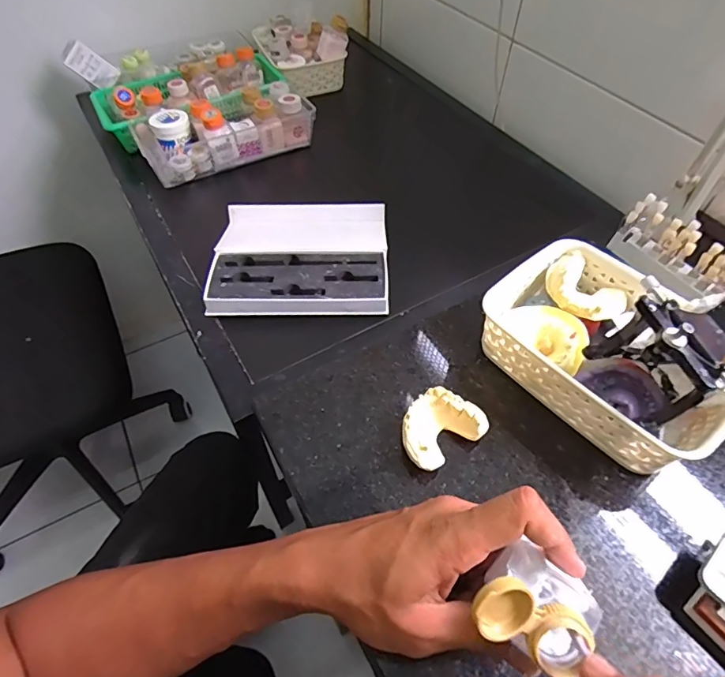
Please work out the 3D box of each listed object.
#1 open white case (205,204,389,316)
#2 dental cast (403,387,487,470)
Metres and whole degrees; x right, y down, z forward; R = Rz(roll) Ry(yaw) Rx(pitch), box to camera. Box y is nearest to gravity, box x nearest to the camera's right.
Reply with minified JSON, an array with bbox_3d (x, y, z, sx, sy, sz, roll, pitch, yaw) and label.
[{"bbox_3d":[-0.078,-0.106,0.603,0.214,0.030,0.182,-1,54,-2],"label":"open white case"},{"bbox_3d":[0.061,0.072,0.380,0.069,0.029,0.052,-29,58,-19],"label":"dental cast"}]

